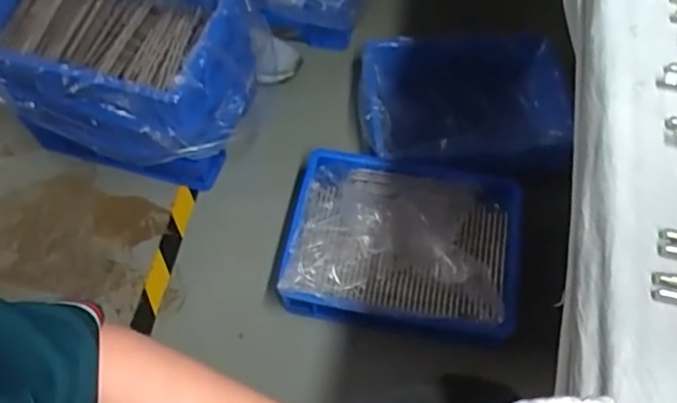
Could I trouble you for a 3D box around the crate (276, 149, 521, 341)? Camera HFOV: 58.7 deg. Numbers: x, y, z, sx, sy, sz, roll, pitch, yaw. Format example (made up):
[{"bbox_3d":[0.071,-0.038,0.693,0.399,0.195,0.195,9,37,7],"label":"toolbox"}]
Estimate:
[{"bbox_3d":[0.113,0.079,1.097,0.409,0.119,0.313,7,62,4],"label":"crate"}]

